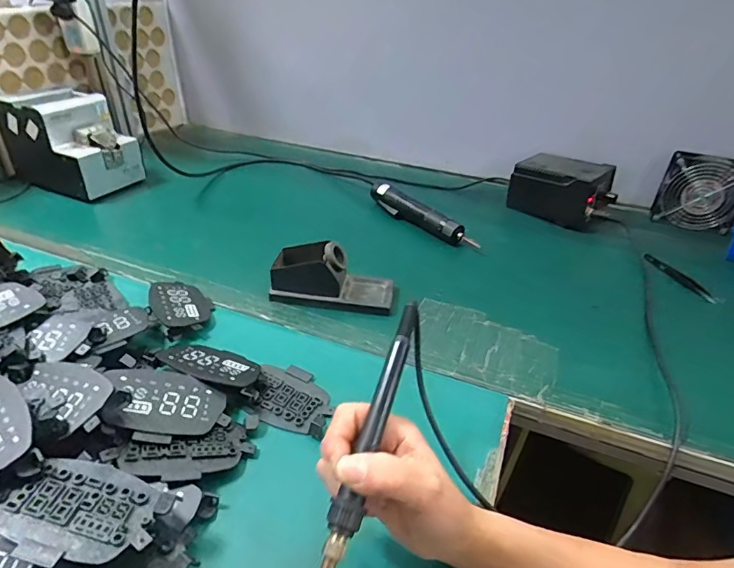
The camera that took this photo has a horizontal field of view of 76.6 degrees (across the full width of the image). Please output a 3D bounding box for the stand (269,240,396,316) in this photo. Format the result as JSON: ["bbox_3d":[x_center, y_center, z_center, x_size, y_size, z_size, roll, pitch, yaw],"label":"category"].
[{"bbox_3d":[-0.041,-0.014,0.585,0.154,0.065,0.071,6,33,4],"label":"stand"}]

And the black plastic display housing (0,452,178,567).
[{"bbox_3d":[-0.187,0.149,0.309,0.100,0.010,0.070,14,32,6],"label":"black plastic display housing"}]

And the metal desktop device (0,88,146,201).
[{"bbox_3d":[-0.521,-0.252,0.818,0.191,0.137,0.126,17,36,20],"label":"metal desktop device"}]

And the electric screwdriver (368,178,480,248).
[{"bbox_3d":[0.085,-0.119,0.772,0.042,0.035,0.235,-21,40,-32],"label":"electric screwdriver"}]

